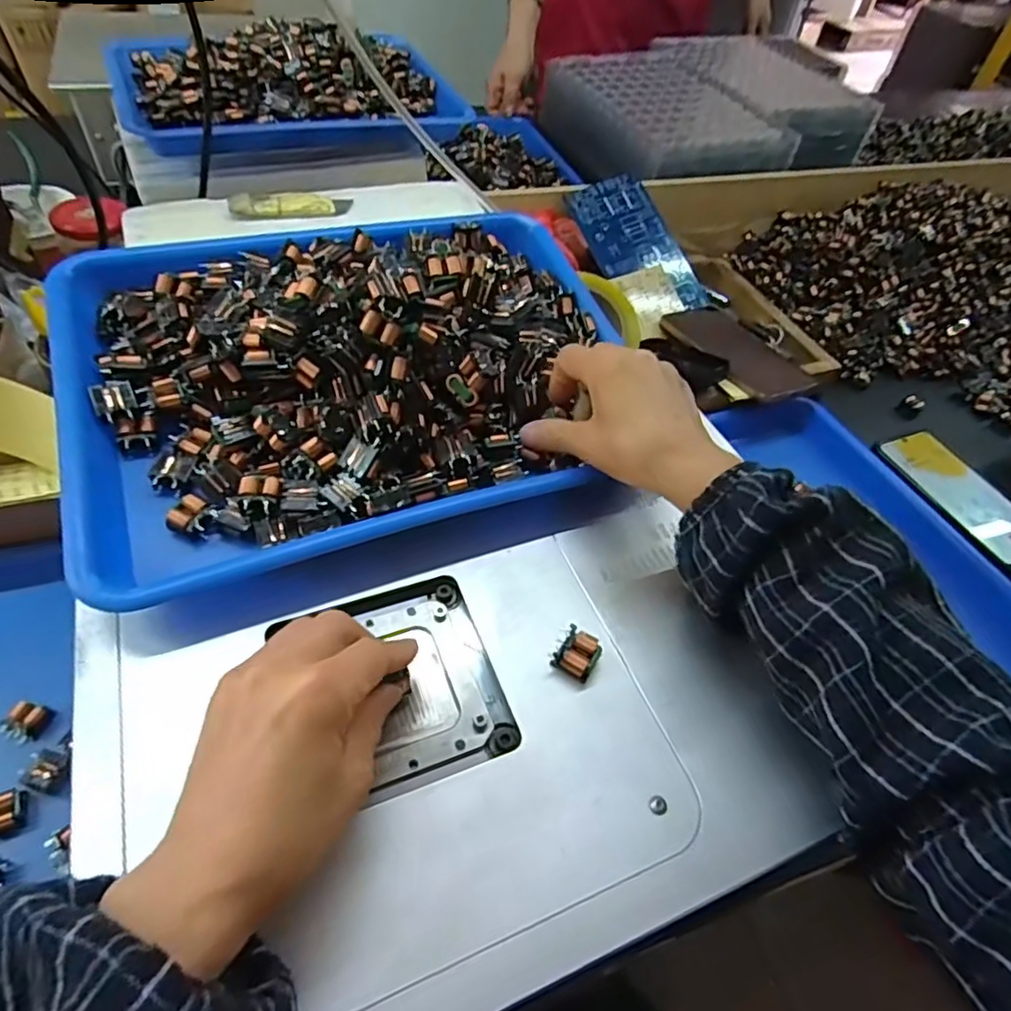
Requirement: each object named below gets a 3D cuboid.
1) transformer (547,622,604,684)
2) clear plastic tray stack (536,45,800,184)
[{"bbox_3d":[0.034,0.071,0.297,0.021,0.010,0.022,31,55,18],"label":"transformer"},{"bbox_3d":[0.242,-0.592,0.965,0.280,0.089,0.379,-19,56,-20],"label":"clear plastic tray stack"}]

